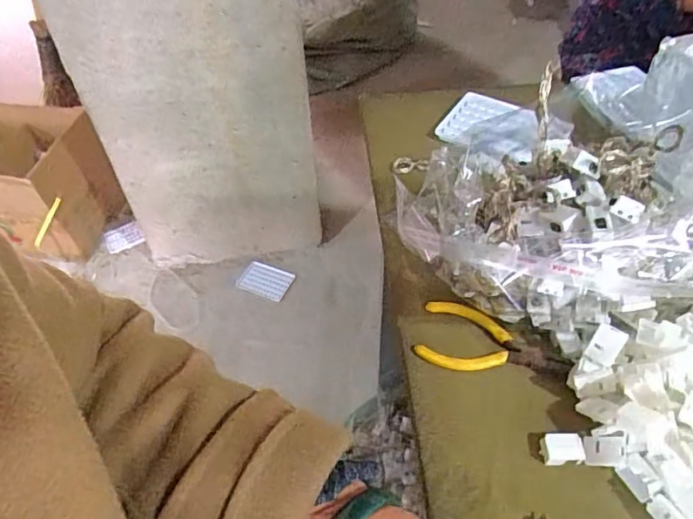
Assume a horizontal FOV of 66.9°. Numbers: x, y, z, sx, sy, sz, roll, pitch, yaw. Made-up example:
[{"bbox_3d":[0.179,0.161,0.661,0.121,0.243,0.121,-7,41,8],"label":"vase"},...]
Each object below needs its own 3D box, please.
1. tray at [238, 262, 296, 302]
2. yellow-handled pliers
[{"bbox_3d":[-0.207,0.051,1.346,0.122,0.026,0.085,17,52,17],"label":"tray"},{"bbox_3d":[0.110,0.066,0.409,0.105,0.010,0.055,14,51,15],"label":"yellow-handled pliers"}]

